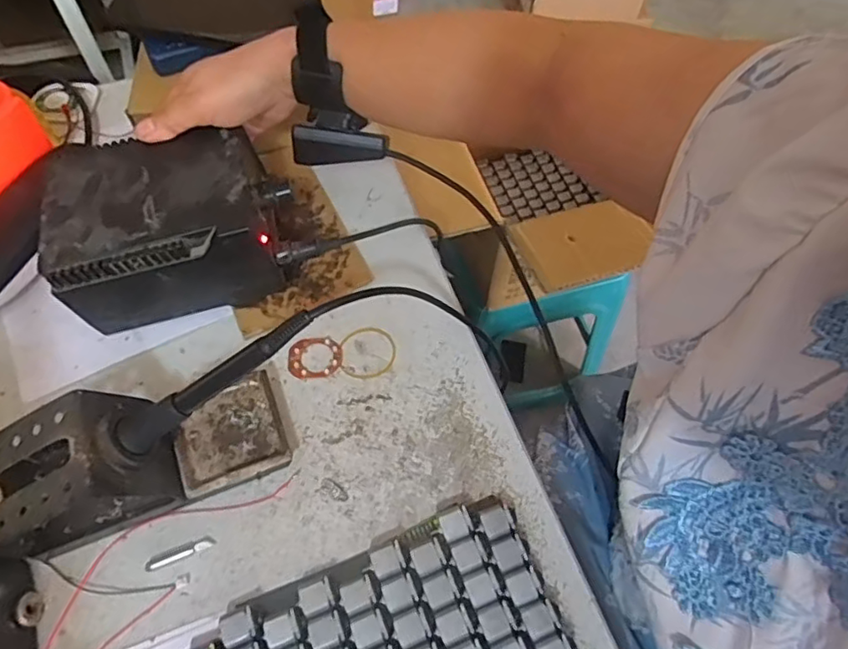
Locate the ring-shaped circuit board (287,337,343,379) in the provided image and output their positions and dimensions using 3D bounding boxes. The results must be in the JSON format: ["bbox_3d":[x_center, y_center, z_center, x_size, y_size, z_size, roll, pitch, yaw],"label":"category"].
[{"bbox_3d":[-0.082,0.024,0.428,0.040,0.004,0.032,-3,62,-3],"label":"ring-shaped circuit board"}]

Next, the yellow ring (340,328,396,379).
[{"bbox_3d":[-0.042,0.020,0.432,0.042,0.004,0.041,1,62,-1],"label":"yellow ring"}]

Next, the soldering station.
[{"bbox_3d":[-0.178,-0.077,0.418,0.157,0.083,0.110,-12,63,-8],"label":"soldering station"}]

